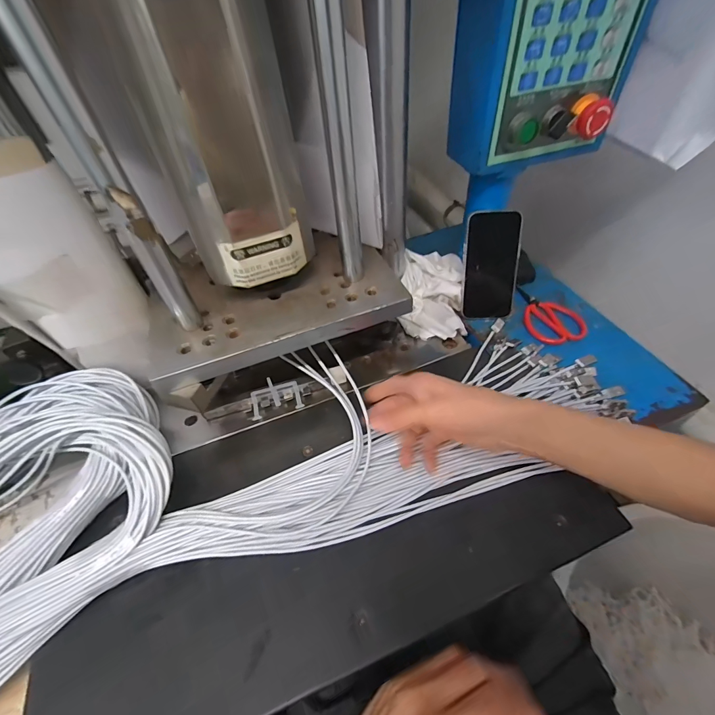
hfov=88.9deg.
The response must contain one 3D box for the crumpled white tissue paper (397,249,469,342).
[{"bbox_3d":[0.110,-0.101,0.549,0.095,0.055,0.152,1,49,5],"label":"crumpled white tissue paper"}]

